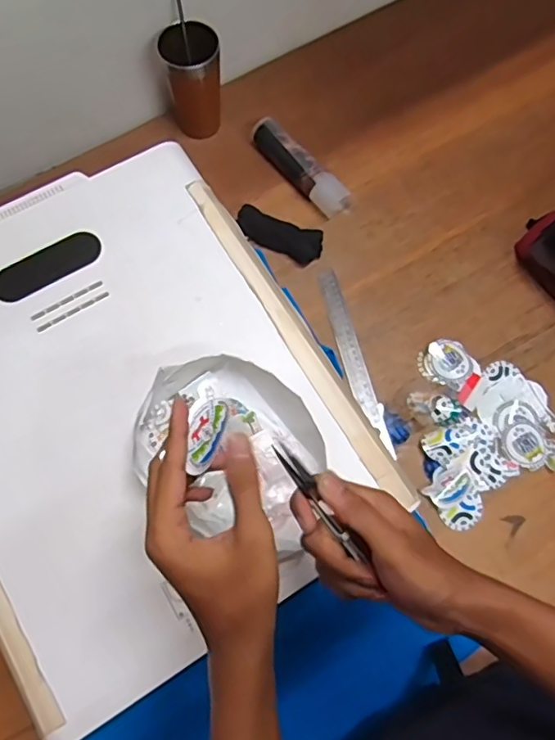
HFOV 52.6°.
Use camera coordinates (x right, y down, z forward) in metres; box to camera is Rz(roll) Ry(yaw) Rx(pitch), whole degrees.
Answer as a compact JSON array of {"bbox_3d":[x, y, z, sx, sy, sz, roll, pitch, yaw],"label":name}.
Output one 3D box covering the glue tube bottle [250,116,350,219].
[{"bbox_3d":[0.032,-0.302,0.838,0.044,0.043,0.186,-39,78,-13],"label":"glue tube bottle"}]

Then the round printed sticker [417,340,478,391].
[{"bbox_3d":[0.231,-0.009,0.765,0.070,0.007,0.066,1,73,-3],"label":"round printed sticker"}]

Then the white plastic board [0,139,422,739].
[{"bbox_3d":[-0.157,0.026,0.581,0.394,0.045,0.500,-31,76,-8],"label":"white plastic board"}]

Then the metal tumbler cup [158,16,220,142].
[{"bbox_3d":[-0.122,-0.414,0.817,0.080,0.144,0.093,-9,73,-5],"label":"metal tumbler cup"}]

